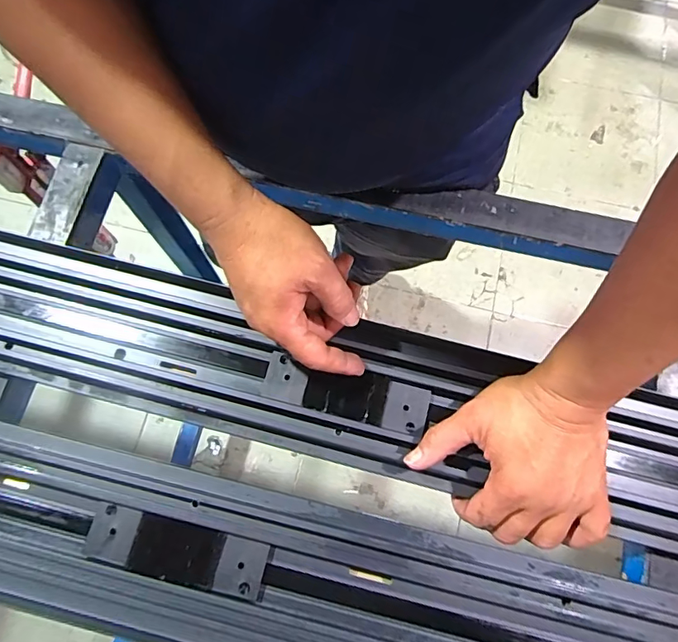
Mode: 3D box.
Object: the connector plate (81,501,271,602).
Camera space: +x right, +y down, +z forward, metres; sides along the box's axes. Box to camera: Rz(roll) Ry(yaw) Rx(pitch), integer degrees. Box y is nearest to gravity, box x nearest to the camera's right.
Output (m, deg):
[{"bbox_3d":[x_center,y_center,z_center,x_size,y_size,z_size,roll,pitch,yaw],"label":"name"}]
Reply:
[{"bbox_3d":[-0.127,0.179,0.380,0.140,0.007,0.041,13,74,3],"label":"connector plate"}]

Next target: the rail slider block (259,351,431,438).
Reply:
[{"bbox_3d":[0.005,0.061,0.410,0.139,0.014,0.040,12,68,4],"label":"rail slider block"}]

